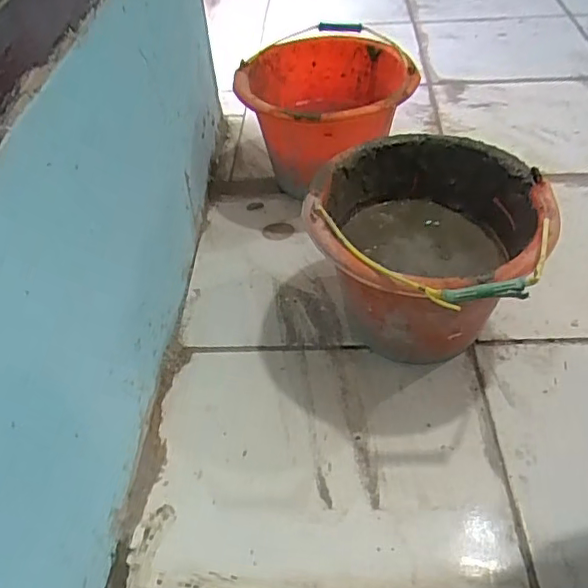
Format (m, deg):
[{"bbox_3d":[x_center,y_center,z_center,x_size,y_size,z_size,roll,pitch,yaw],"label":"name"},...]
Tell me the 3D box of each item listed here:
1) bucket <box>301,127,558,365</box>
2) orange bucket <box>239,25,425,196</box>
[{"bbox_3d":[0.162,-0.043,0.709,0.277,0.209,0.272,-2,45,2],"label":"bucket"},{"bbox_3d":[0.066,-0.295,0.982,0.255,0.209,0.299,14,48,18],"label":"orange bucket"}]

